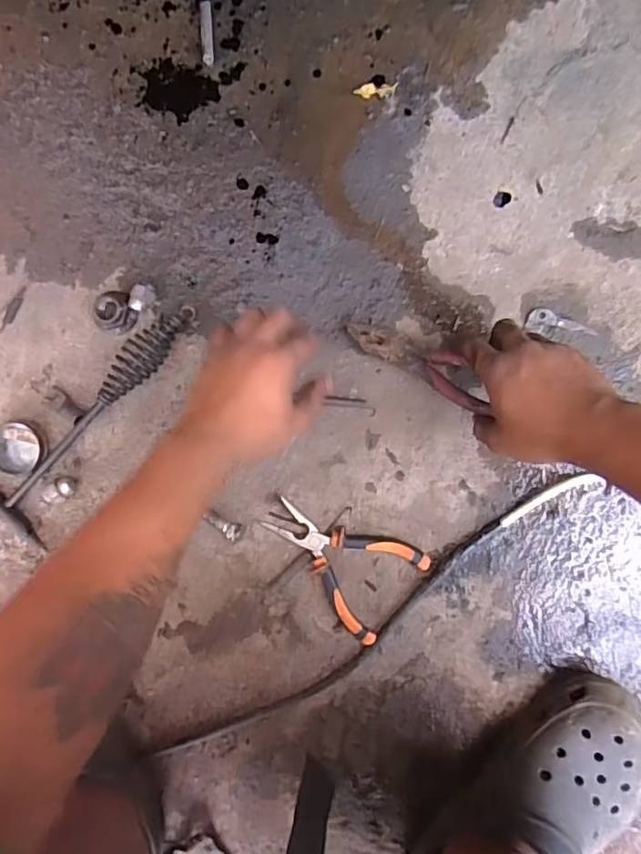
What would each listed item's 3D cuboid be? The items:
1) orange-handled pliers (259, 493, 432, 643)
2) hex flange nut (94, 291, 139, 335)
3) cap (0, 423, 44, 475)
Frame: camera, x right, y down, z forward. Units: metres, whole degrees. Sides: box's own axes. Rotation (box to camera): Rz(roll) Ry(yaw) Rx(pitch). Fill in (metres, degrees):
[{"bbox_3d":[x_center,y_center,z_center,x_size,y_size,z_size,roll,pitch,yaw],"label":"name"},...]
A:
[{"bbox_3d":[0.018,0.116,0.509,0.137,0.019,0.092,39,91,2],"label":"orange-handled pliers"},{"bbox_3d":[-0.189,-0.105,0.521,0.035,0.018,0.037,28,90,2],"label":"hex flange nut"},{"bbox_3d":[-0.282,0.021,0.526,0.051,0.010,0.047,0,89,2],"label":"cap"}]

